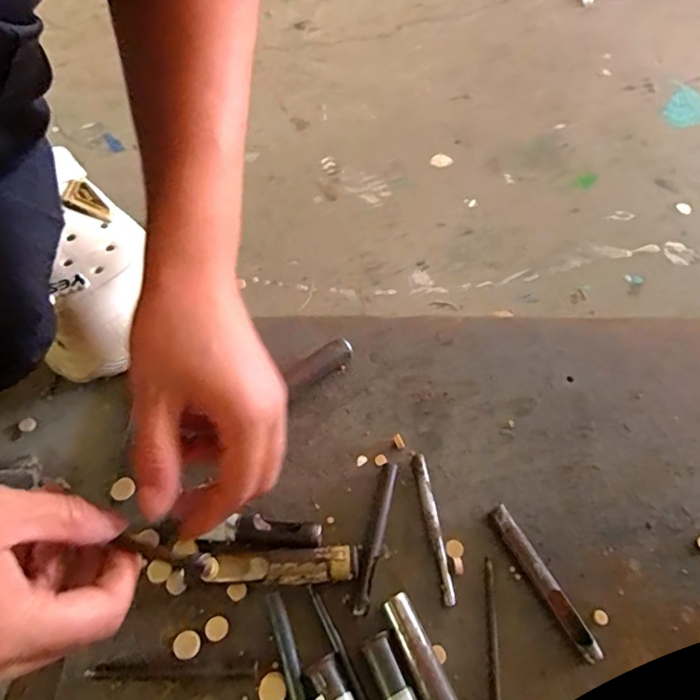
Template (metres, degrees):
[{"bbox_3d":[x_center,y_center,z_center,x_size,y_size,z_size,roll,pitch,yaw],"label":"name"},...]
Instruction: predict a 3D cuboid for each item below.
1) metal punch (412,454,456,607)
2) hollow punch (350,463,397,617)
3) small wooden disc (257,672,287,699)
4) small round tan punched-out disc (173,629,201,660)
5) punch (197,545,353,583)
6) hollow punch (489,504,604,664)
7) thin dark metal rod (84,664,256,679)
[{"bbox_3d":[0.048,0.102,0.307,0.008,0.006,0.084,-9,57,-5],"label":"metal punch"},{"bbox_3d":[0.015,0.106,0.303,0.008,0.008,0.084,13,58,9],"label":"hollow punch"},{"bbox_3d":[-0.039,0.168,0.262,0.015,0.004,0.014,0,57,1],"label":"small wooden disc"},{"bbox_3d":[-0.085,0.153,0.276,0.013,0.004,0.014,0,57,1],"label":"small round tan punched-out disc"},{"bbox_3d":[-0.041,0.119,0.290,0.082,0.016,0.016,-3,57,-1],"label":"punch"},{"bbox_3d":[0.105,0.125,0.289,0.010,0.009,0.085,-24,60,-14],"label":"hollow punch"},{"bbox_3d":[-0.090,0.162,0.267,0.082,0.006,0.006,-1,57,1],"label":"thin dark metal rod"}]

